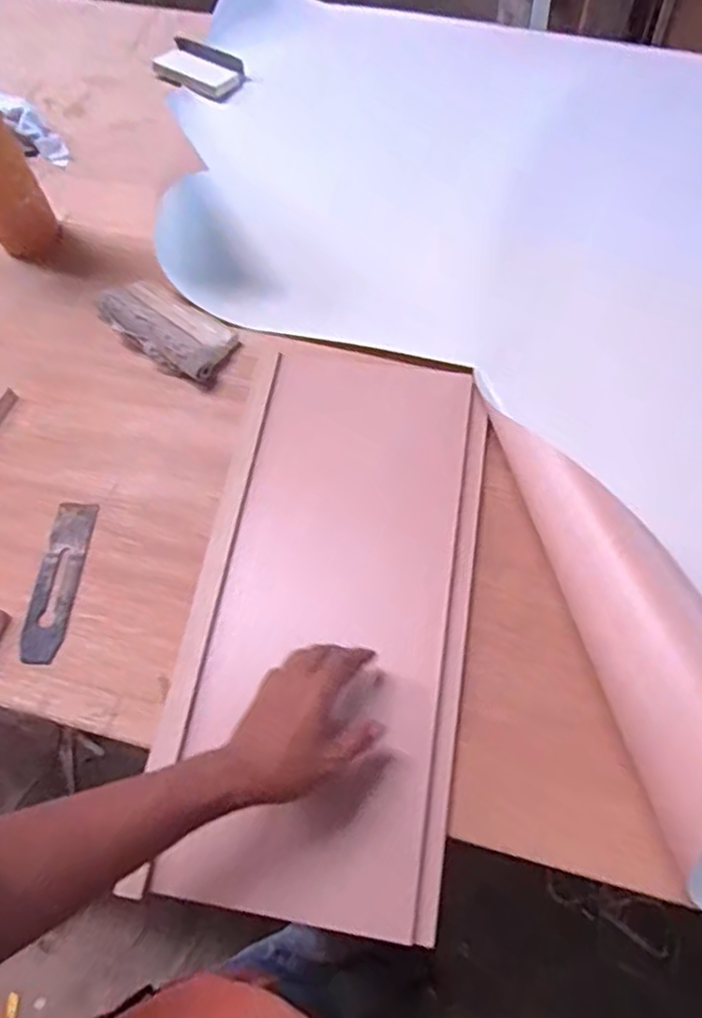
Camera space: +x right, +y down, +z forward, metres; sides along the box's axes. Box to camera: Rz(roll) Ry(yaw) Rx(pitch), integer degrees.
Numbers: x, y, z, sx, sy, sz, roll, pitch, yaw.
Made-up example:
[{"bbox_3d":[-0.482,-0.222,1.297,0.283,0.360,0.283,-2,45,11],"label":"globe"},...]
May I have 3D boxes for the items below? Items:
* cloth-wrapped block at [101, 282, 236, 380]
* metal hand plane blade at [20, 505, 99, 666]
[{"bbox_3d":[-0.236,-0.235,0.843,0.193,0.065,0.096,35,69,19],"label":"cloth-wrapped block"},{"bbox_3d":[-0.309,0.075,0.703,0.045,0.007,0.176,6,65,-3],"label":"metal hand plane blade"}]

